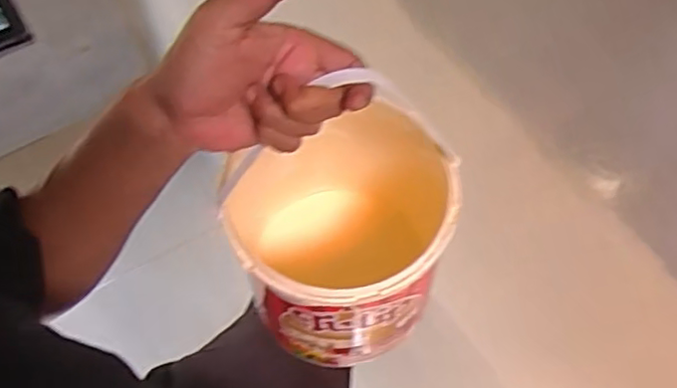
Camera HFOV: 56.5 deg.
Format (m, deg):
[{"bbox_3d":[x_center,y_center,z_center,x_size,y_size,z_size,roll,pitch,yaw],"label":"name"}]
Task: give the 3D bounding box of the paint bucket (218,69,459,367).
[{"bbox_3d":[0.001,0.043,0.560,0.173,0.196,0.184,0,57,-1],"label":"paint bucket"}]

